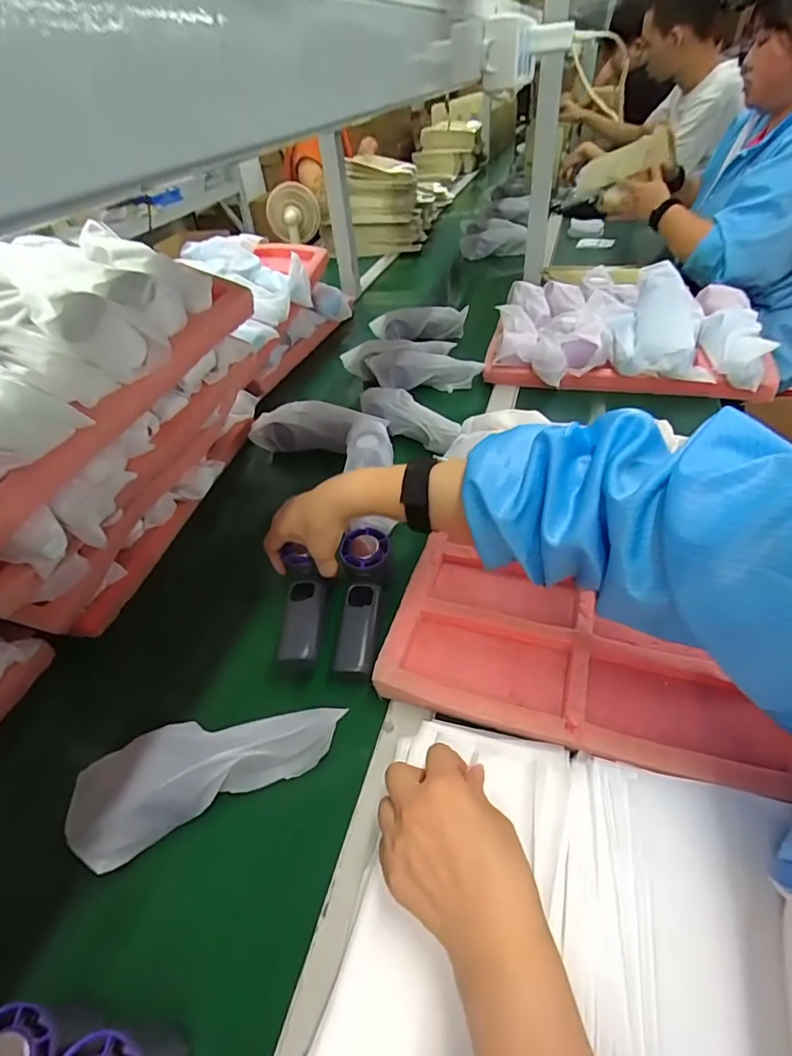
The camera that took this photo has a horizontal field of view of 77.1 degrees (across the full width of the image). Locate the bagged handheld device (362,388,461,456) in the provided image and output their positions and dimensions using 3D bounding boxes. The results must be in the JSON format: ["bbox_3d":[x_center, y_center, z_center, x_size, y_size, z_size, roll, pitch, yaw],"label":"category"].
[{"bbox_3d":[0.021,-0.163,0.733,0.189,0.056,0.057,26,52,31],"label":"bagged handheld device"}]

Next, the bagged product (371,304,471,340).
[{"bbox_3d":[0.047,-0.412,0.995,0.197,0.062,0.050,-4,43,4],"label":"bagged product"}]

